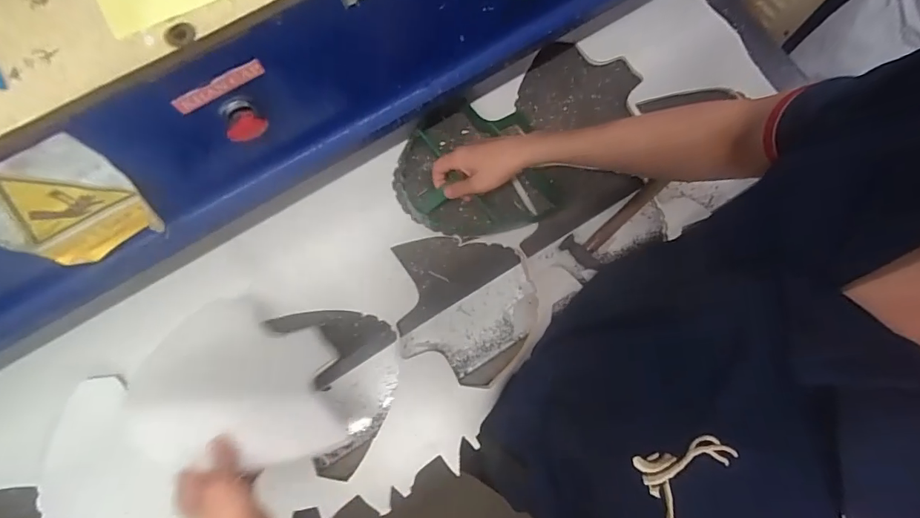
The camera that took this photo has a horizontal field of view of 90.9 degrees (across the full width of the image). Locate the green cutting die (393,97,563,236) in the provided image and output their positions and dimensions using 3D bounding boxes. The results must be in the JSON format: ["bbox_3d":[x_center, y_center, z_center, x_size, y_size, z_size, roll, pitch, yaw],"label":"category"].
[{"bbox_3d":[0.017,-0.139,0.671,0.229,0.053,0.203,-10,76,-3],"label":"green cutting die"}]

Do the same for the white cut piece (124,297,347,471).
[{"bbox_3d":[-0.241,0.132,0.522,0.201,0.017,0.200,13,38,-21],"label":"white cut piece"}]

